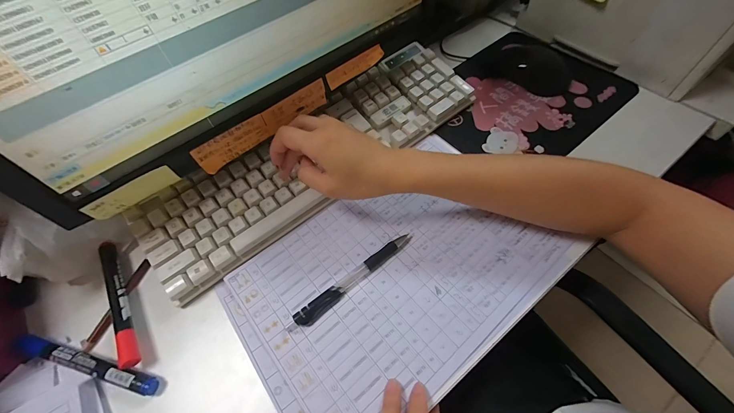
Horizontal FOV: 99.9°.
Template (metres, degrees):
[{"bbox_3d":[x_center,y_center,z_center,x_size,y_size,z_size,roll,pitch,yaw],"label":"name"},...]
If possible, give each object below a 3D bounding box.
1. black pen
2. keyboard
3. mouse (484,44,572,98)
[{"bbox_3d":[-0.016,0.073,0.307,0.144,0.013,0.015,-35,61,-16],"label":"black pen"},{"bbox_3d":[-0.058,-0.067,0.373,0.418,0.041,0.112,-37,64,-15],"label":"keyboard"},{"bbox_3d":[0.229,-0.196,0.435,0.110,0.037,0.052,32,66,22],"label":"mouse"}]

